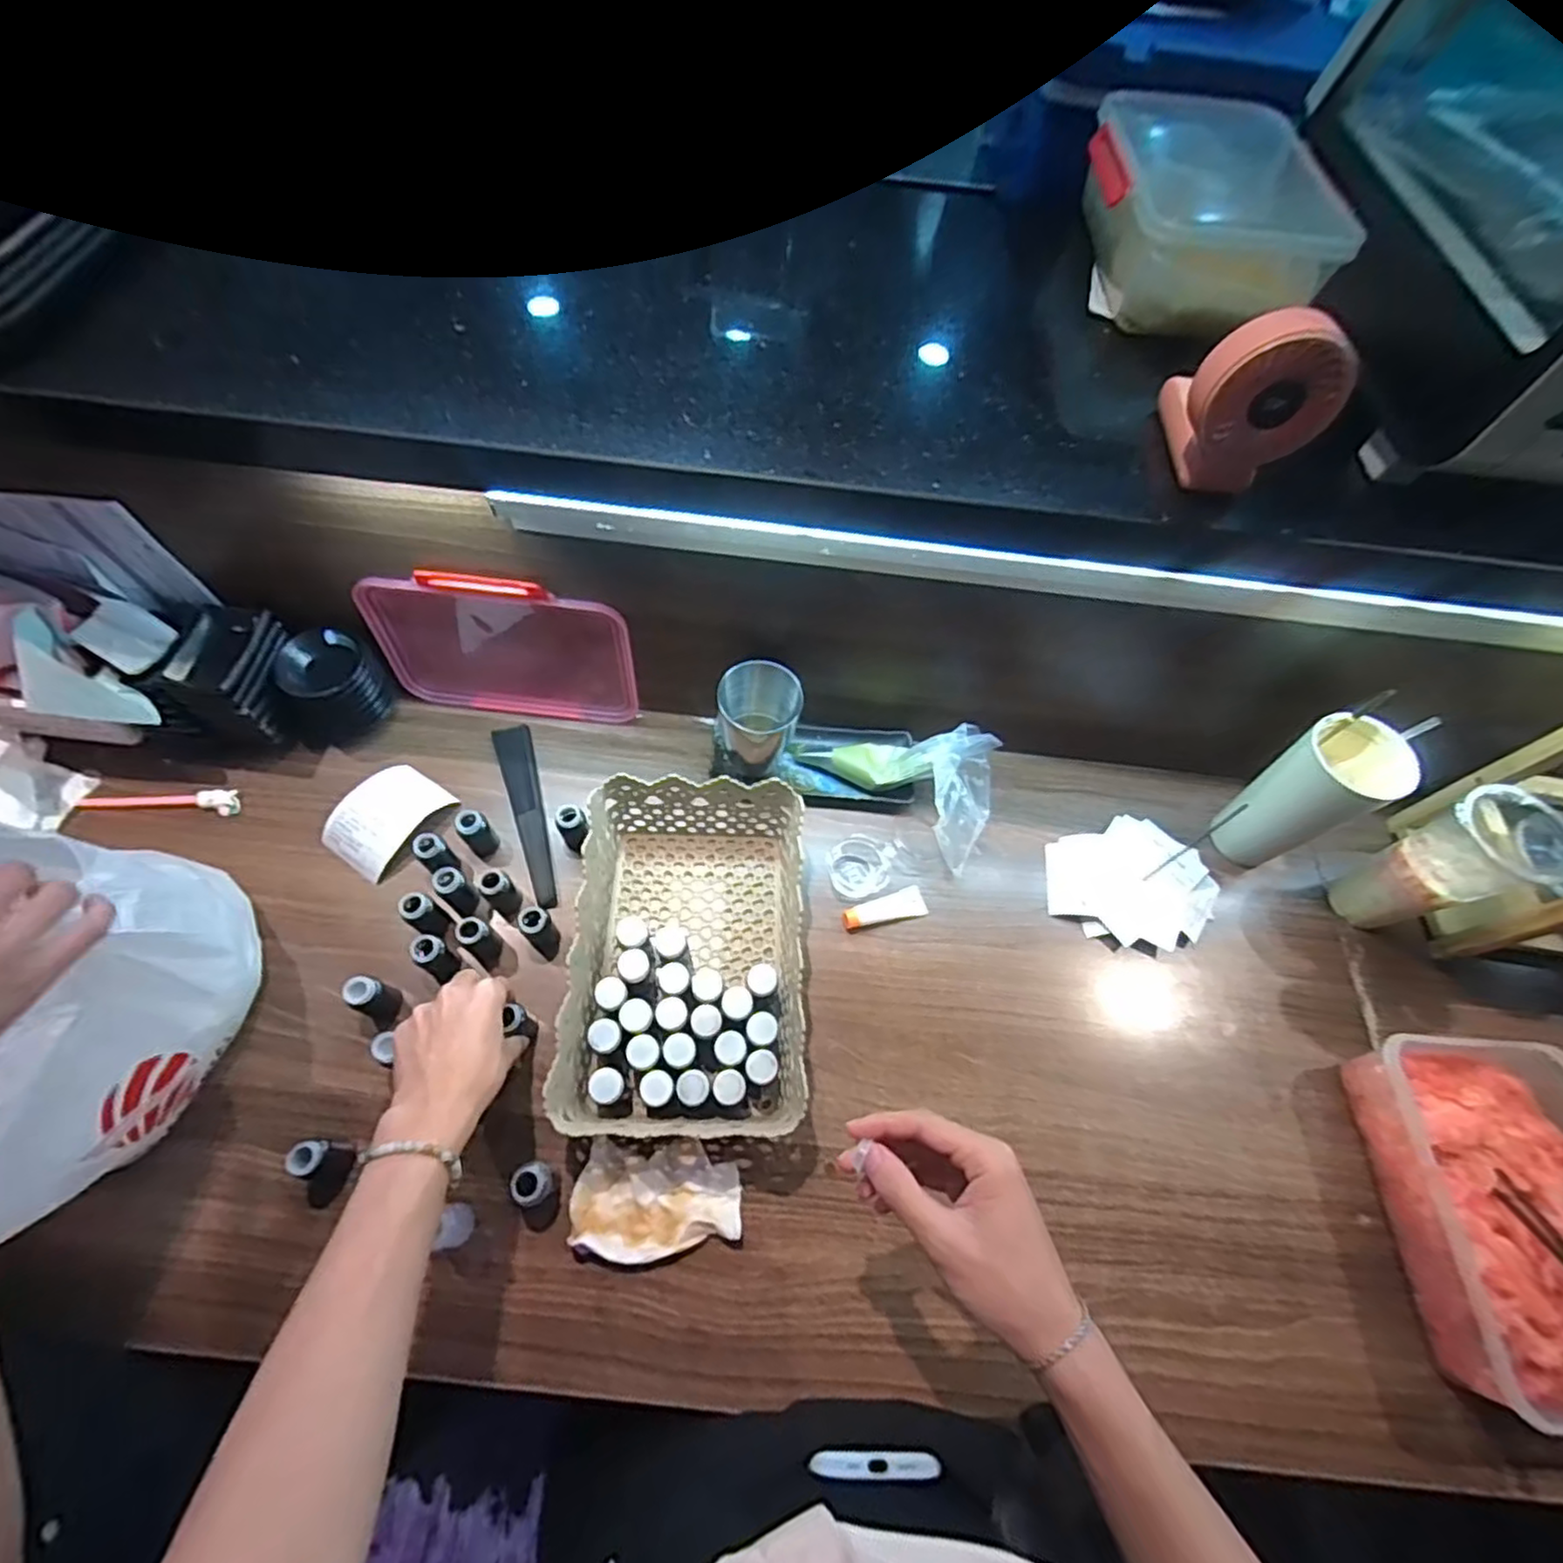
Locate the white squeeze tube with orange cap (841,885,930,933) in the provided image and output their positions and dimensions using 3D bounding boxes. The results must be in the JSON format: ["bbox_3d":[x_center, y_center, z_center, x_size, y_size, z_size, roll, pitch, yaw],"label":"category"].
[{"bbox_3d":[0.101,0.124,0.681,0.083,0.012,0.027,-13,63,-10],"label":"white squeeze tube with orange cap"}]

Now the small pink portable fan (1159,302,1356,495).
[{"bbox_3d":[0.308,-0.256,0.455,0.088,0.107,0.091,18,62,6],"label":"small pink portable fan"}]

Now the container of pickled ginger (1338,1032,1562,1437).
[{"bbox_3d":[0.575,0.339,0.550,0.171,0.088,0.251,1,61,-3],"label":"container of pickled ginger"}]

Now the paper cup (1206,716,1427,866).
[{"bbox_3d":[0.489,0.015,0.660,0.075,0.162,0.080,2,61,-3],"label":"paper cup"}]

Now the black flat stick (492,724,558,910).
[{"bbox_3d":[-0.258,0.032,0.712,0.034,0.018,0.203,-16,64,-12],"label":"black flat stick"}]

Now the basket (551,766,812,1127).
[{"bbox_3d":[-0.075,0.147,0.617,0.196,0.082,0.291,1,61,-3],"label":"basket"}]

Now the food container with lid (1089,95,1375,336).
[{"bbox_3d":[0.353,-0.466,0.585,0.182,0.085,0.221,3,61,-2],"label":"food container with lid"}]

